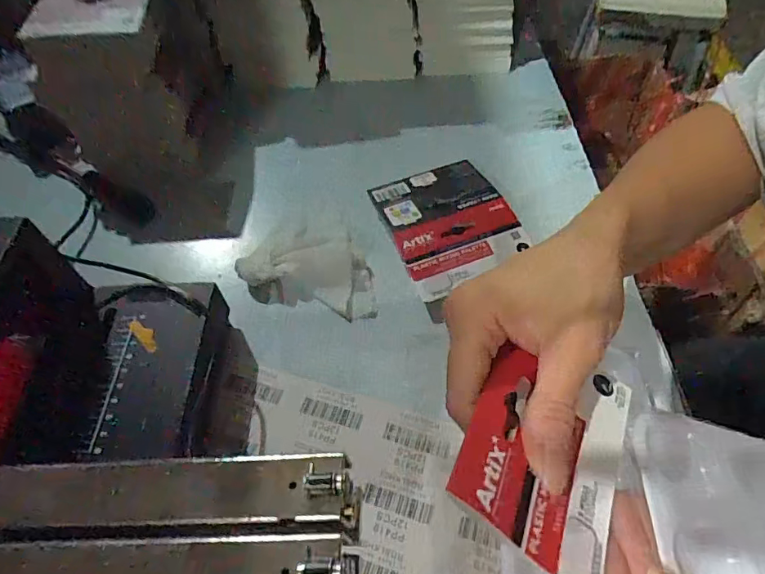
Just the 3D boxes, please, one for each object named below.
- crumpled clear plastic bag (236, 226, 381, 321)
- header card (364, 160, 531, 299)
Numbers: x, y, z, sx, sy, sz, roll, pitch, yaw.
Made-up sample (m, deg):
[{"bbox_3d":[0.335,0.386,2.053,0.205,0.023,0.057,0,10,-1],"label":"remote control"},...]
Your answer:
[{"bbox_3d":[-0.056,-0.014,0.385,0.109,0.024,0.062,11,55,10],"label":"crumpled clear plastic bag"},{"bbox_3d":[0.055,-0.056,0.401,0.099,0.008,0.125,-19,59,-8],"label":"header card"}]

